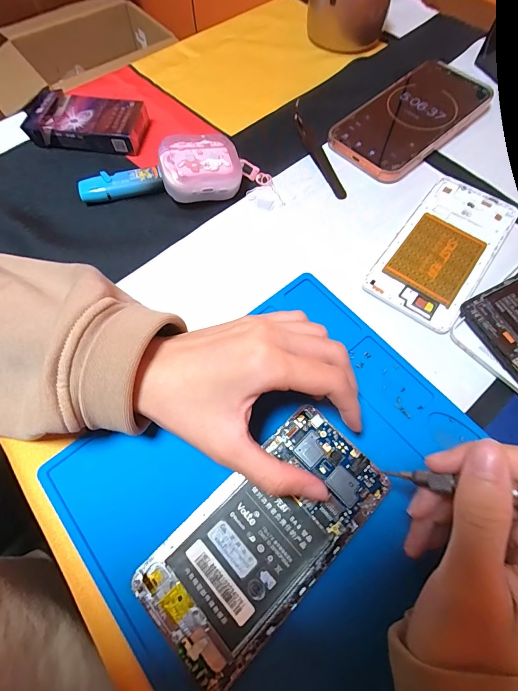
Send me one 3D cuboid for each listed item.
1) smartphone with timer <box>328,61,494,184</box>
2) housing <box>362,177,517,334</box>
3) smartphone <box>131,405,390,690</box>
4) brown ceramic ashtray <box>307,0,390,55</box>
[{"bbox_3d":[0.147,-0.219,0.339,0.160,0.015,0.082,-40,71,-15],"label":"smartphone with timer"},{"bbox_3d":[0.150,-0.079,0.281,0.071,0.004,0.145,34,71,14],"label":"housing"},{"bbox_3d":[0.005,0.105,0.198,0.139,0.005,0.070,-40,72,-14],"label":"smartphone"},{"bbox_3d":[0.098,-0.374,0.391,0.083,0.050,0.096,11,67,5],"label":"brown ceramic ashtray"}]

